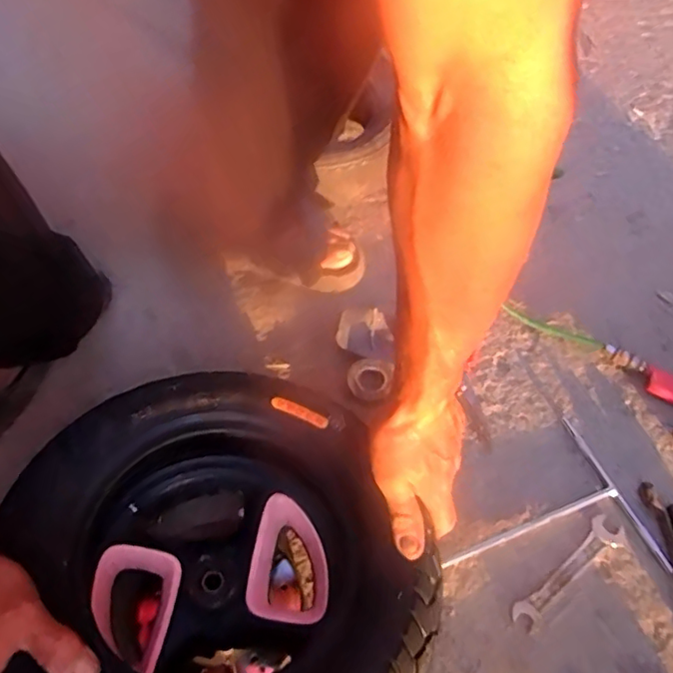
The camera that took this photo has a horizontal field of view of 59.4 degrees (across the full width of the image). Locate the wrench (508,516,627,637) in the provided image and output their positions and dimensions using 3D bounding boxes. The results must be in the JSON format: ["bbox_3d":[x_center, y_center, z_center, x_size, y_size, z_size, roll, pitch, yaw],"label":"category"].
[{"bbox_3d":[0.233,0.234,0.587,0.152,0.004,0.032,-32,62,-26],"label":"wrench"}]

